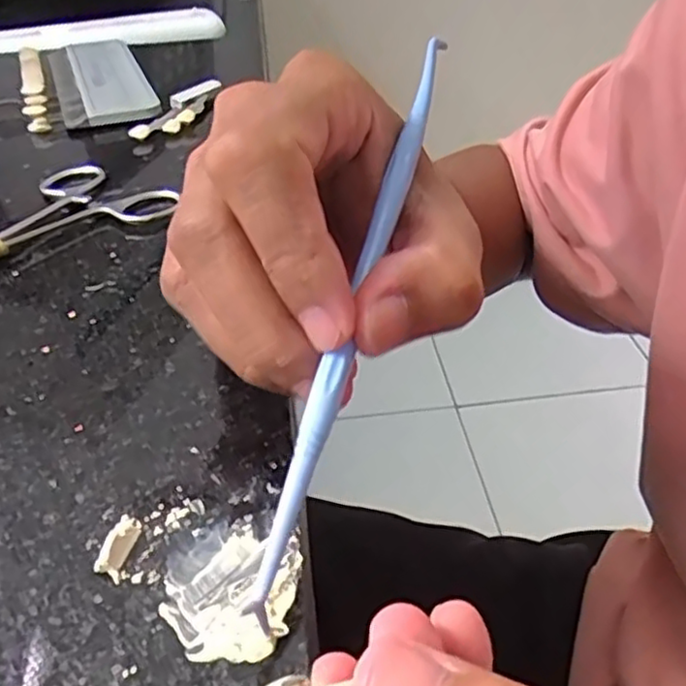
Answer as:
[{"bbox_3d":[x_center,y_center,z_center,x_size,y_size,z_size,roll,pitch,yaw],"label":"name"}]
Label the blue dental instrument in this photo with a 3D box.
[{"bbox_3d":[0.006,-0.017,0.163,0.007,0.004,0.163,11,62,15],"label":"blue dental instrument"}]

